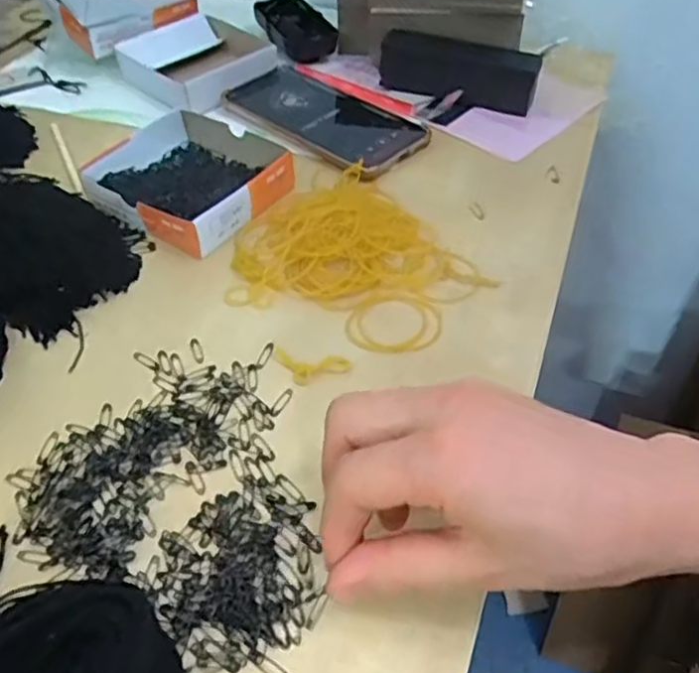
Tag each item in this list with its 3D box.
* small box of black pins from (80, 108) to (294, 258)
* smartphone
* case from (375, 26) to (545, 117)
[{"bbox_3d":[-0.113,-0.111,0.475,0.121,0.027,0.107,29,52,27],"label":"small box of black pins"},{"bbox_3d":[-0.019,-0.177,0.542,0.169,0.015,0.085,33,55,30],"label":"smartphone"},{"bbox_3d":[0.089,-0.217,0.566,0.132,0.040,0.046,25,51,24],"label":"case"}]

